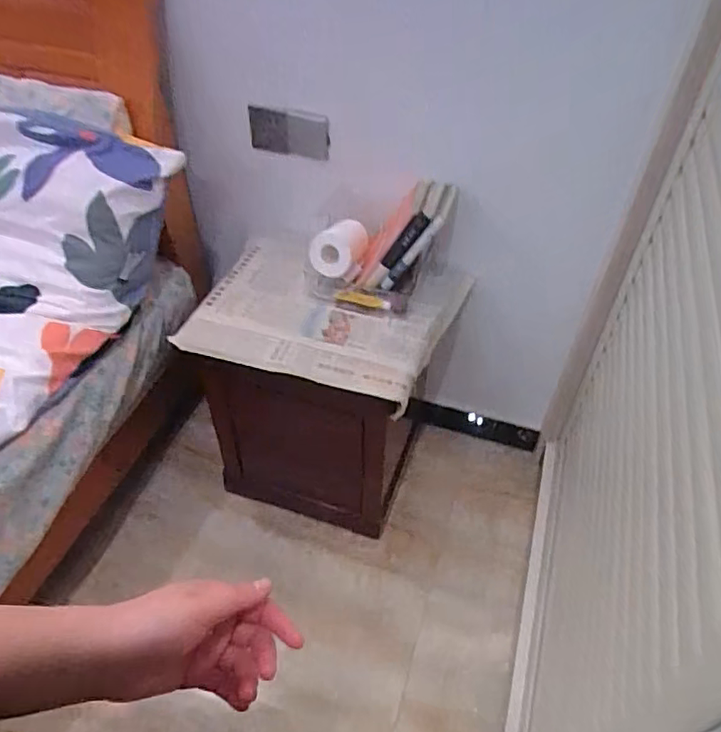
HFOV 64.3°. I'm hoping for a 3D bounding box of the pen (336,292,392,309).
[{"bbox_3d":[0.005,-0.132,1.151,0.114,0.018,0.015,16,47,13],"label":"pen"}]

